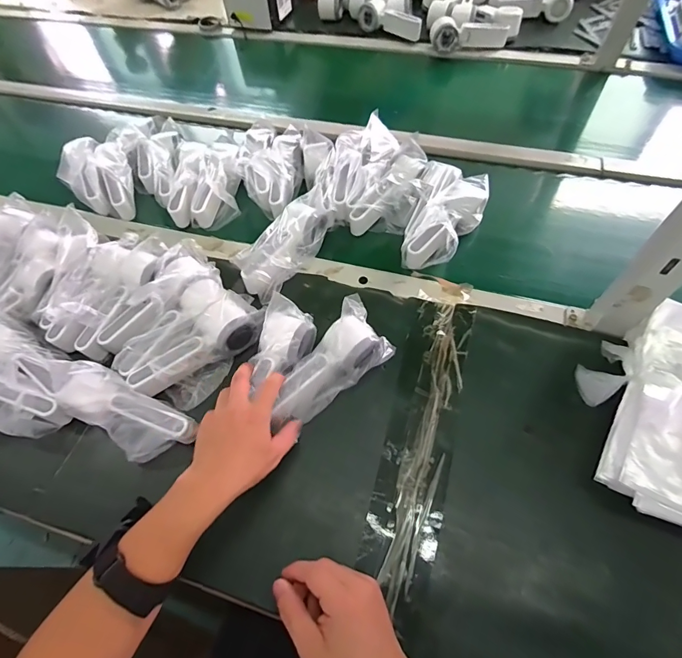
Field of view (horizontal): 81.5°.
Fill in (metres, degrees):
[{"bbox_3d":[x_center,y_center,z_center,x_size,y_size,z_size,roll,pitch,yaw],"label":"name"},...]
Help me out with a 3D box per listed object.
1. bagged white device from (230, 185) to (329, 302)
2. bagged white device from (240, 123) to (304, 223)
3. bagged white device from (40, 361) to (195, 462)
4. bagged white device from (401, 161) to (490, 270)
[{"bbox_3d":[-0.079,-0.130,0.588,0.070,0.057,0.184,24,64,17],"label":"bagged white device"},{"bbox_3d":[-0.119,-0.288,0.686,0.105,0.067,0.198,-7,60,0],"label":"bagged white device"},{"bbox_3d":[-0.260,0.100,0.470,0.180,0.048,0.070,26,64,4],"label":"bagged white device"},{"bbox_3d":[0.157,-0.174,0.603,0.107,0.068,0.182,20,63,15],"label":"bagged white device"}]

